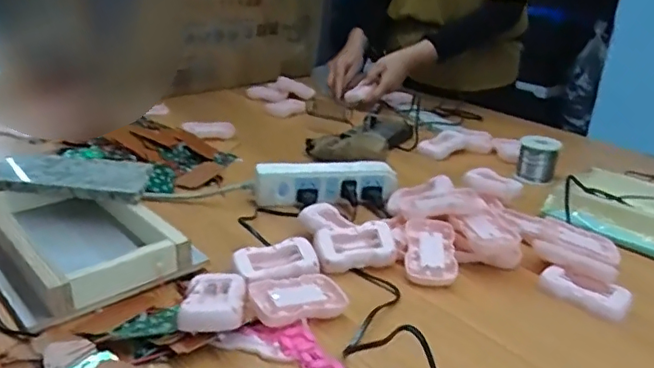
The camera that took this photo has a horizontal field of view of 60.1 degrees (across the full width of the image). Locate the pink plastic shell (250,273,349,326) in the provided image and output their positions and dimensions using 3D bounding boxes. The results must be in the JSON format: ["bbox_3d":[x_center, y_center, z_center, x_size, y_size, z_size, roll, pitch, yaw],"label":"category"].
[{"bbox_3d":[-0.026,0.105,0.530,0.084,0.021,0.051,-10,26,-28],"label":"pink plastic shell"}]

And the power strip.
[{"bbox_3d":[0.001,-0.004,0.751,0.187,0.050,0.034,-3,24,-14],"label":"power strip"}]

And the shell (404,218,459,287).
[{"bbox_3d":[0.114,0.075,0.622,0.054,0.014,0.093,3,40,3],"label":"shell"}]

